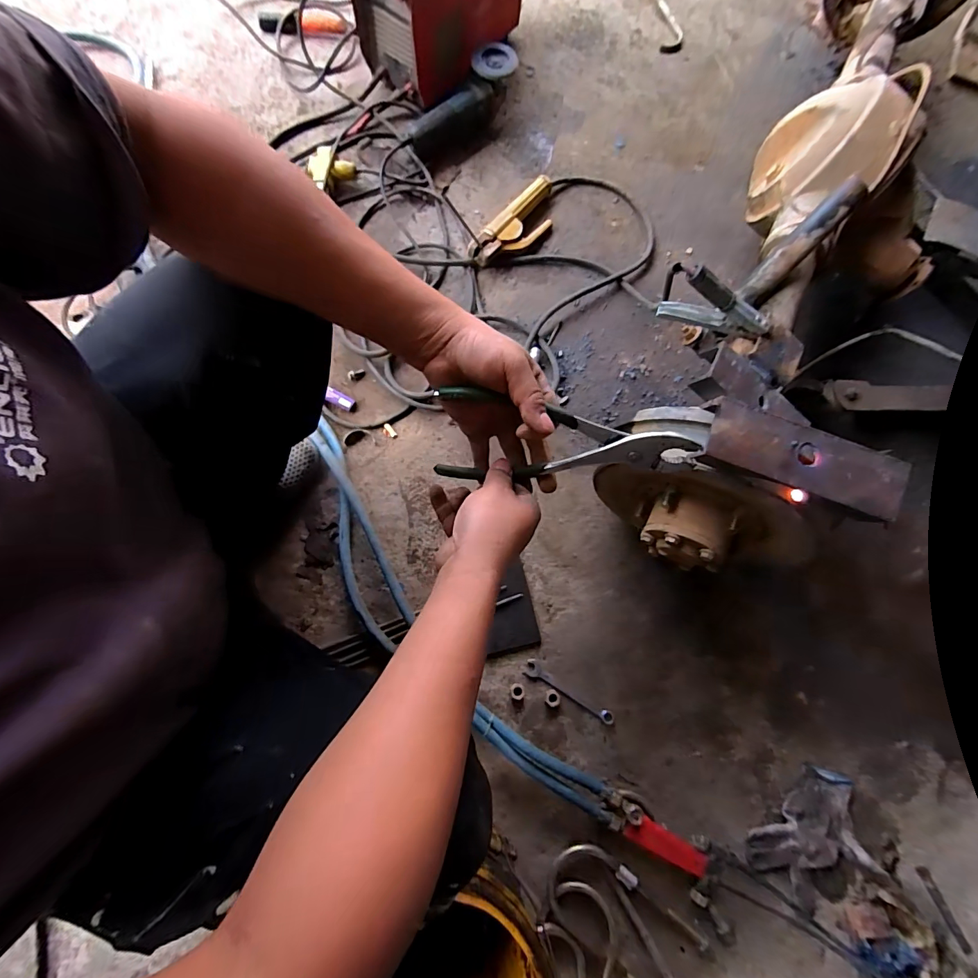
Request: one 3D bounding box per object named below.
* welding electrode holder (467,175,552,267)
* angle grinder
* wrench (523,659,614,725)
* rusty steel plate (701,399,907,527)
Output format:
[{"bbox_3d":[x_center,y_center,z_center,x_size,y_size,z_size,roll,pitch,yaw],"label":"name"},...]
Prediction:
[{"bbox_3d":[0.062,-0.536,0.883,0.086,0.043,0.246,40,78,7],"label":"welding electrode holder"},{"bbox_3d":[-0.050,-0.798,0.916,0.078,0.108,0.267,43,78,7],"label":"angle grinder"},{"bbox_3d":[0.127,0.321,0.690,0.153,0.011,0.026,29,78,5],"label":"wrench"},{"bbox_3d":[0.312,-0.029,0.440,0.195,0.031,0.060,20,89,2],"label":"rusty steel plate"}]

